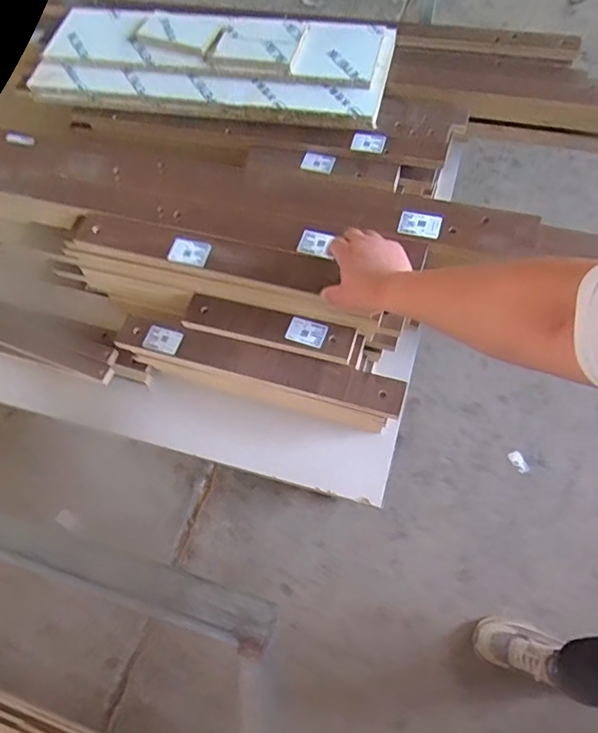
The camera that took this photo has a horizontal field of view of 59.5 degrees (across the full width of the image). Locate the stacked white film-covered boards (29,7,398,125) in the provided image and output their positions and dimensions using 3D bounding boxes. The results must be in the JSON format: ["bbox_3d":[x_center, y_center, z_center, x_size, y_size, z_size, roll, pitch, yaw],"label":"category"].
[{"bbox_3d":[-0.181,-0.576,0.979,0.678,0.038,0.190,10,87,12],"label":"stacked white film-covered boards"}]

